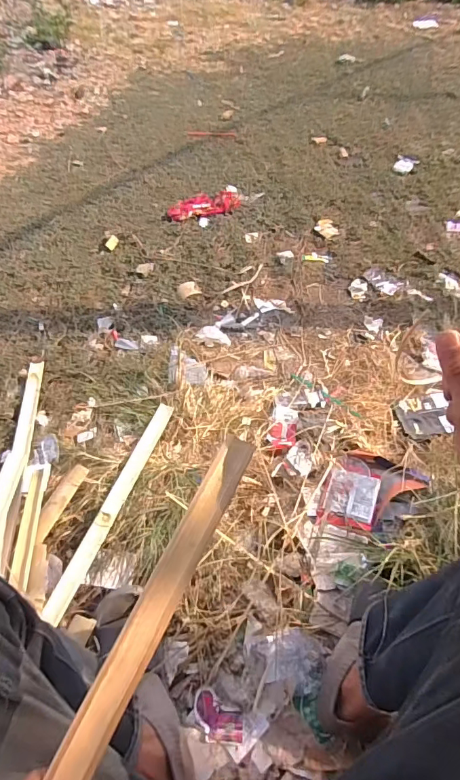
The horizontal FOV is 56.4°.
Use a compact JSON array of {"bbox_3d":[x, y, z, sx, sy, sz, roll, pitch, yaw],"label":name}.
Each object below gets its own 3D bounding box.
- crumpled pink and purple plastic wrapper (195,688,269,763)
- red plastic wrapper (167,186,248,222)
[{"bbox_3d":[-0.007,0.547,0.705,0.118,0.015,0.064,24,57,17],"label":"crumpled pink and purple plastic wrapper"},{"bbox_3d":[-0.085,-0.698,1.610,0.305,0.015,0.170,-19,56,-14],"label":"red plastic wrapper"}]

